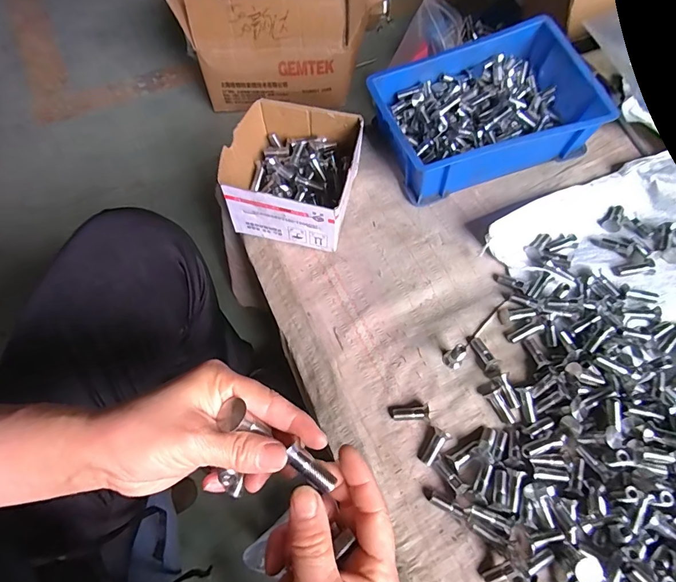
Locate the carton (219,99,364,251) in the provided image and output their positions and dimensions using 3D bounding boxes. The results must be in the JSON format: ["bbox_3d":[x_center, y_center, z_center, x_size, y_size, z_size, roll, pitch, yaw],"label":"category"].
[{"bbox_3d":[-0.051,-0.137,0.496,0.142,0.086,0.149,11,63,7],"label":"carton"}]

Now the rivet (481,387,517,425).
[{"bbox_3d":[0.160,0.114,0.402,0.015,0.015,0.036,-31,82,-15],"label":"rivet"}]

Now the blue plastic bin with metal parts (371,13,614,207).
[{"bbox_3d":[0.185,-0.223,0.528,0.246,0.099,0.168,-15,63,-6],"label":"blue plastic bin with metal parts"}]

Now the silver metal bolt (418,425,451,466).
[{"bbox_3d":[0.089,0.145,0.384,0.019,0.012,0.033,28,67,15],"label":"silver metal bolt"}]

